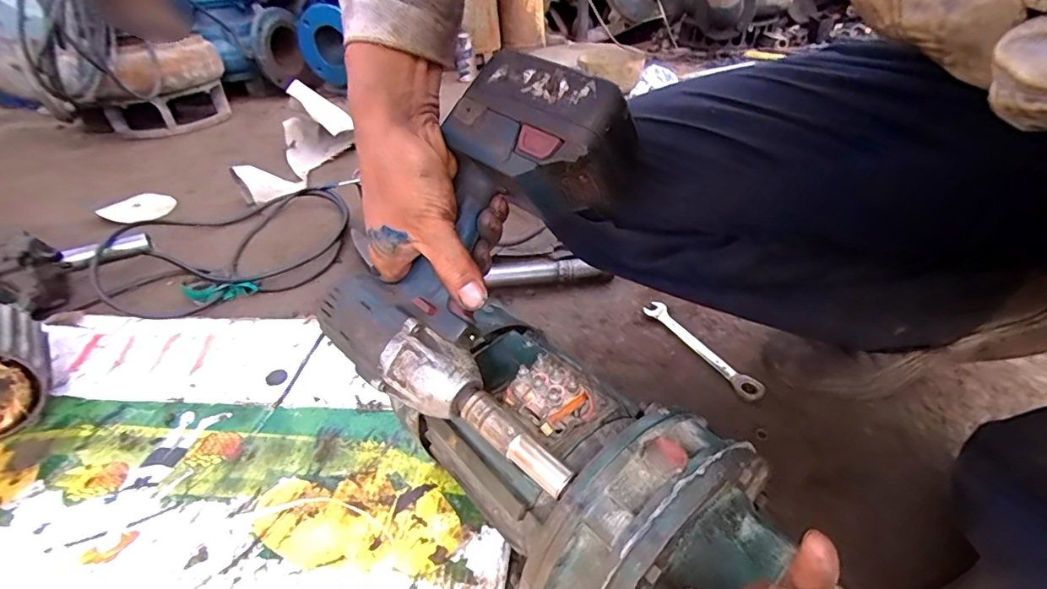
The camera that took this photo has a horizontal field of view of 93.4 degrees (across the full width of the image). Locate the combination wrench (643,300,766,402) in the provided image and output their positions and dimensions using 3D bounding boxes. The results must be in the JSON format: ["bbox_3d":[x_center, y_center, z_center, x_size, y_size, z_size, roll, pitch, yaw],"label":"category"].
[{"bbox_3d":[0.205,0.057,0.577,0.030,0.013,0.186,-18,36,-20],"label":"combination wrench"}]

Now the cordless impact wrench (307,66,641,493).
[{"bbox_3d":[-0.006,-0.030,0.320,0.184,0.068,0.231,25,87,32],"label":"cordless impact wrench"}]

